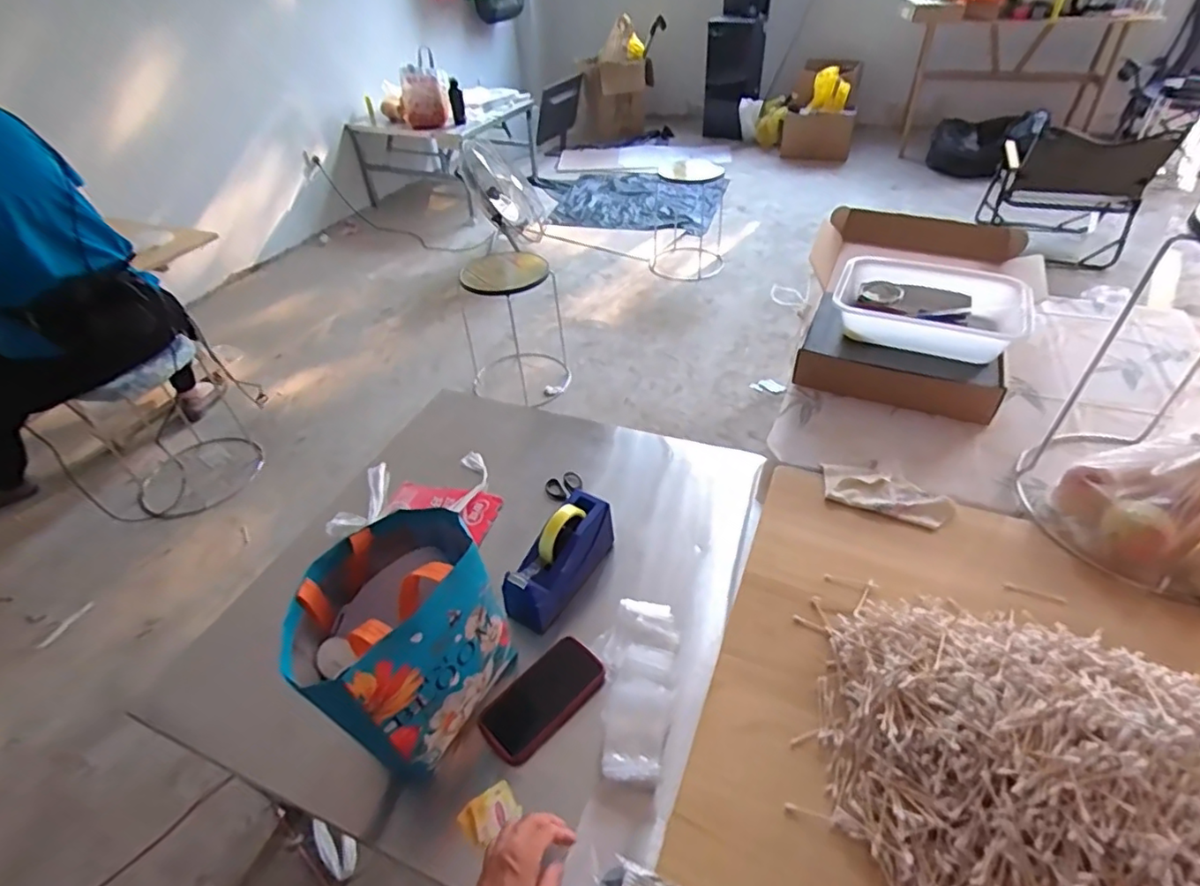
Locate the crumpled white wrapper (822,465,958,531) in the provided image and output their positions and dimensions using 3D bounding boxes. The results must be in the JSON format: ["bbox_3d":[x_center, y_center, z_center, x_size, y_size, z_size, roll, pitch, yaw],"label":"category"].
[{"bbox_3d":[0.464,0.083,0.953,0.193,0.018,0.086,14,45,20],"label":"crumpled white wrapper"}]

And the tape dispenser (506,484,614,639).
[{"bbox_3d":[-0.061,0.173,0.902,0.073,0.115,0.215,20,47,24],"label":"tape dispenser"}]

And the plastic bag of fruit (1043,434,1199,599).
[{"bbox_3d":[0.828,0.096,0.825,0.283,0.175,0.166,27,50,31],"label":"plastic bag of fruit"}]

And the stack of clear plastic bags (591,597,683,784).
[{"bbox_3d":[0.046,0.321,0.800,0.113,0.036,0.257,4,42,9],"label":"stack of clear plastic bags"}]

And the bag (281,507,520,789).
[{"bbox_3d":[-0.245,0.250,0.740,0.184,0.243,0.236,27,50,30],"label":"bag"}]

